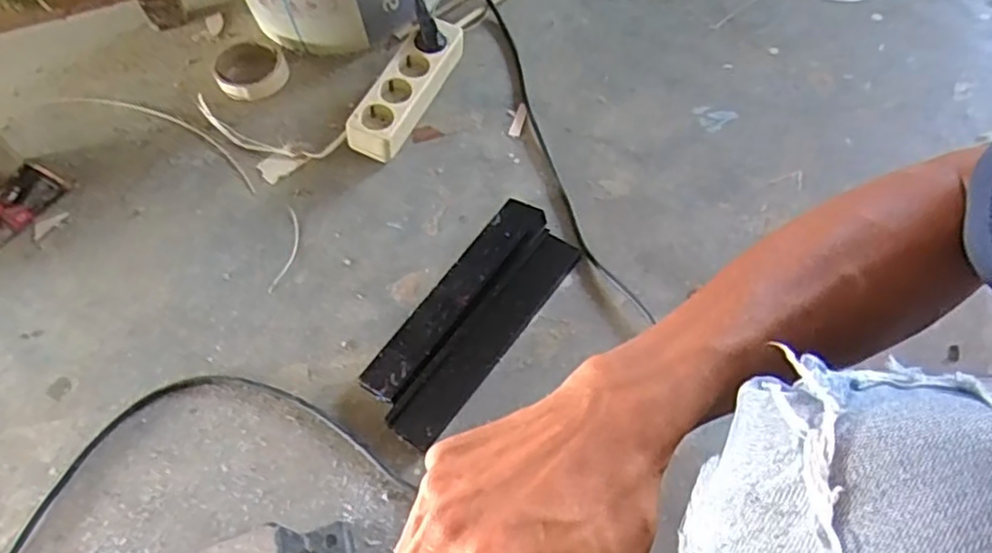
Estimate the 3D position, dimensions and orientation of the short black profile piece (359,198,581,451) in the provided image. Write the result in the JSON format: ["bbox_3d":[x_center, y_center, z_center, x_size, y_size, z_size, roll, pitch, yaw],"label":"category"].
[{"bbox_3d":[-0.026,0.033,0.686,0.100,0.026,0.259,31,65,22],"label":"short black profile piece"}]

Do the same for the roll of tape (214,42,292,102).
[{"bbox_3d":[-0.320,-0.273,0.917,0.094,0.022,0.098,-17,58,-7],"label":"roll of tape"}]

